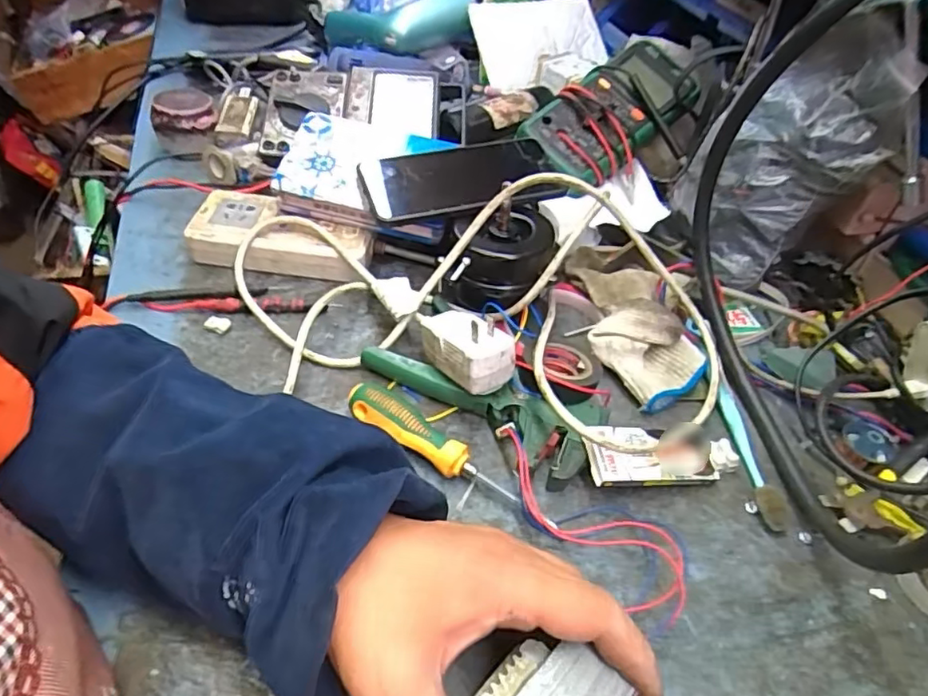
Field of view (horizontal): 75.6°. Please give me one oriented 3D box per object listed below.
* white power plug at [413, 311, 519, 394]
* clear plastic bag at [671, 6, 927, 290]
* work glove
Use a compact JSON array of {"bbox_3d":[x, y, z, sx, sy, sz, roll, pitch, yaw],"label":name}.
[{"bbox_3d":[-0.005,-0.004,0.406,0.038,0.042,0.086,-28,54,-29],"label":"white power plug"},{"bbox_3d":[0.249,-0.150,0.469,0.085,0.182,0.112,-2,46,-9],"label":"clear plastic bag"},{"bbox_3d":[0.124,-0.030,0.471,0.076,0.040,0.165,-11,48,-17],"label":"work glove"}]

